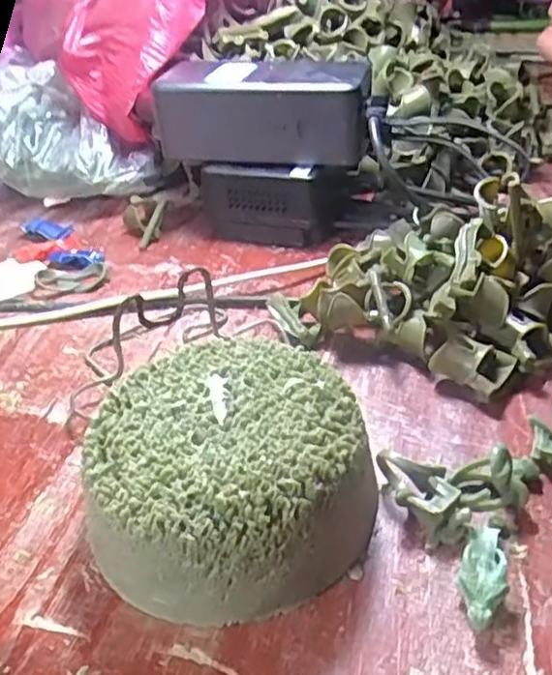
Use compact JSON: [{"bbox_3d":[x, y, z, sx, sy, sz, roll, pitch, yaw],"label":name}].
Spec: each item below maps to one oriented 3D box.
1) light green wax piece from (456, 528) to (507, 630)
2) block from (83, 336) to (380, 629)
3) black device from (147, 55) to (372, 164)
[{"bbox_3d":[0.070,0.081,0.222,0.015,0.014,0.041,13,40,22],"label":"light green wax piece"},{"bbox_3d":[-0.016,0.049,0.247,0.098,0.047,0.096,-3,37,2],"label":"block"},{"bbox_3d":[-0.010,-0.139,0.405,0.133,0.053,0.039,5,38,13],"label":"black device"}]

